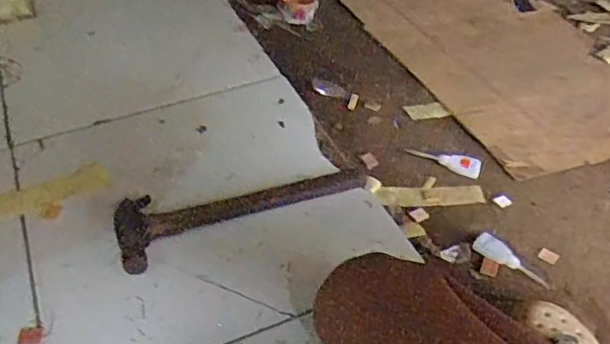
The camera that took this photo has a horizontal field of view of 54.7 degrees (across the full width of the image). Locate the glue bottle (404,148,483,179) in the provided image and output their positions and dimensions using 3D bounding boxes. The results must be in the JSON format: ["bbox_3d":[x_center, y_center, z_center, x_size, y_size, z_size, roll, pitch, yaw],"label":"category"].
[{"bbox_3d":[0.219,-0.020,0.936,0.118,0.016,0.031,14,47,14],"label":"glue bottle"}]

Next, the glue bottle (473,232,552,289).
[{"bbox_3d":[0.278,0.117,0.790,0.106,0.016,0.034,26,51,24],"label":"glue bottle"}]

